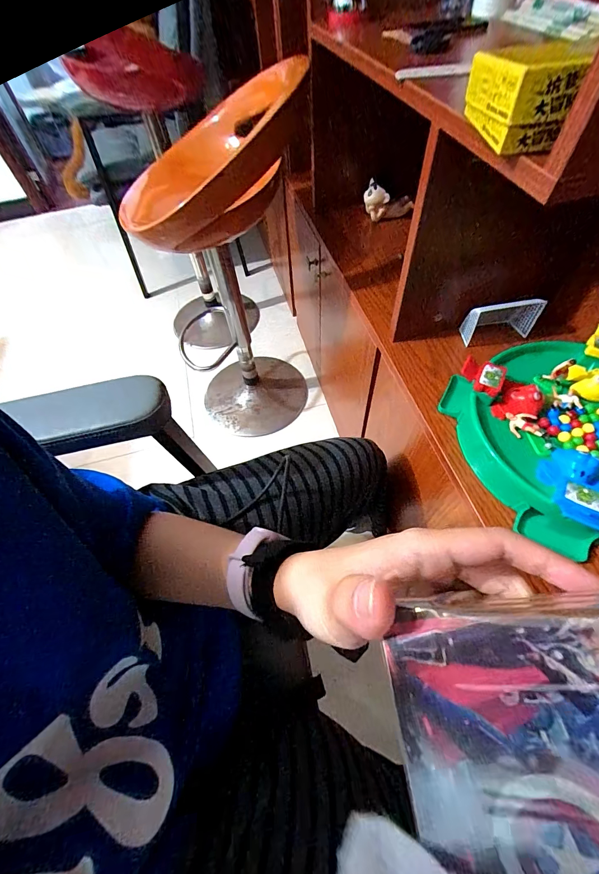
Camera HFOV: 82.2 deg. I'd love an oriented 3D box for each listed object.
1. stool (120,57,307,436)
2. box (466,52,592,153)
[{"bbox_3d":[-0.176,-0.388,0.949,0.376,0.809,0.464,-22,58,-9],"label":"stool"},{"bbox_3d":[0.176,-0.279,0.281,0.050,0.051,0.098,-5,57,2],"label":"box"}]

